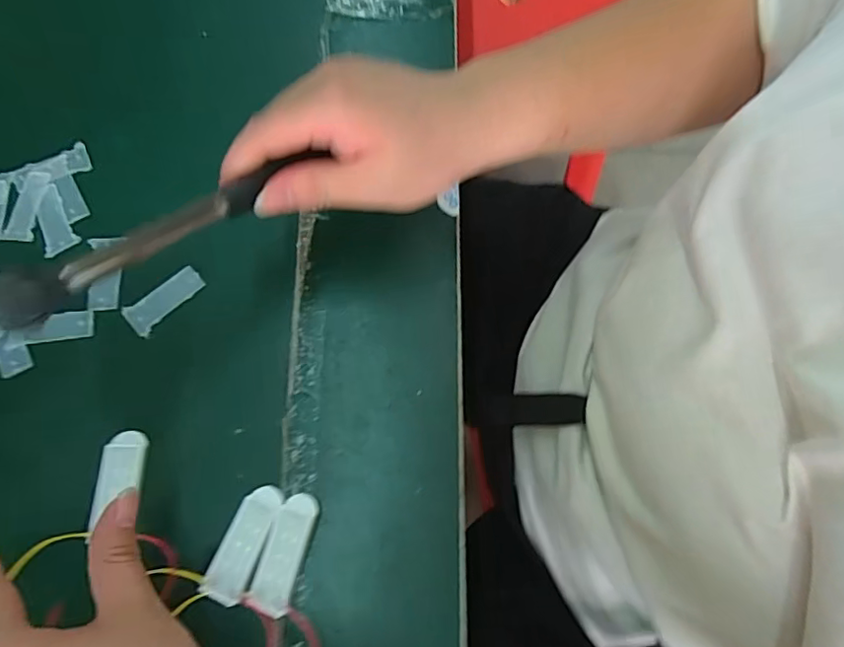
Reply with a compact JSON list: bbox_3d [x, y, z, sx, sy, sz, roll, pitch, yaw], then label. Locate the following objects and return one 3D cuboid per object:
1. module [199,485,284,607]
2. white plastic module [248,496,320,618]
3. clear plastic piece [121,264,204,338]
[{"bbox_3d":[-0.095,0.115,0.298,0.023,0.008,0.059,20,72,4],"label":"module"},{"bbox_3d":[-0.072,0.120,0.296,0.022,0.009,0.058,16,72,3],"label":"white plastic module"},{"bbox_3d":[-0.156,-0.015,0.342,0.048,0.004,0.020,-43,78,-14],"label":"clear plastic piece"}]

